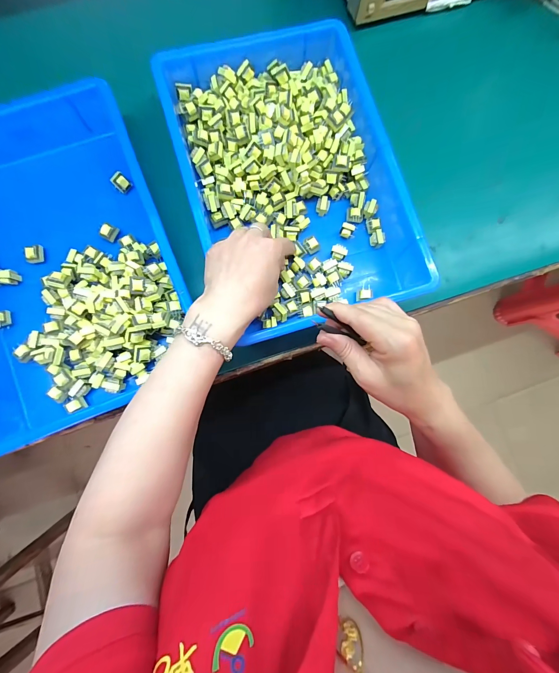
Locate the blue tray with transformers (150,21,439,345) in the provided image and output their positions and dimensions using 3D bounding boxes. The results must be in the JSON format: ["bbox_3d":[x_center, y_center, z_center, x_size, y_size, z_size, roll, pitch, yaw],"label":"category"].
[{"bbox_3d":[0.015,-0.197,0.372,0.253,0.062,0.369,-17,84,-6],"label":"blue tray with transformers"}]

